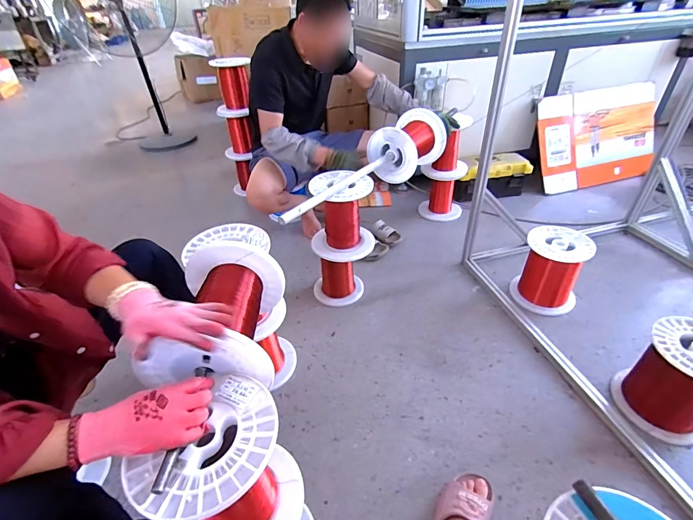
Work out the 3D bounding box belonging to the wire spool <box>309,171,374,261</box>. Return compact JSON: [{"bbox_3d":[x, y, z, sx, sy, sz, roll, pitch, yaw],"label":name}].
[{"bbox_3d":[-0.021,-0.142,1.186,0.207,0.248,0.193,-17,39,-18],"label":"wire spool"}]

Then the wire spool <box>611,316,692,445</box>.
[{"bbox_3d":[0.819,0.297,0.872,0.200,0.225,0.201,-24,42,-24],"label":"wire spool"}]

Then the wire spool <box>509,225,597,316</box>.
[{"bbox_3d":[0.703,0.035,1.224,0.202,0.223,0.200,19,42,26],"label":"wire spool"}]

